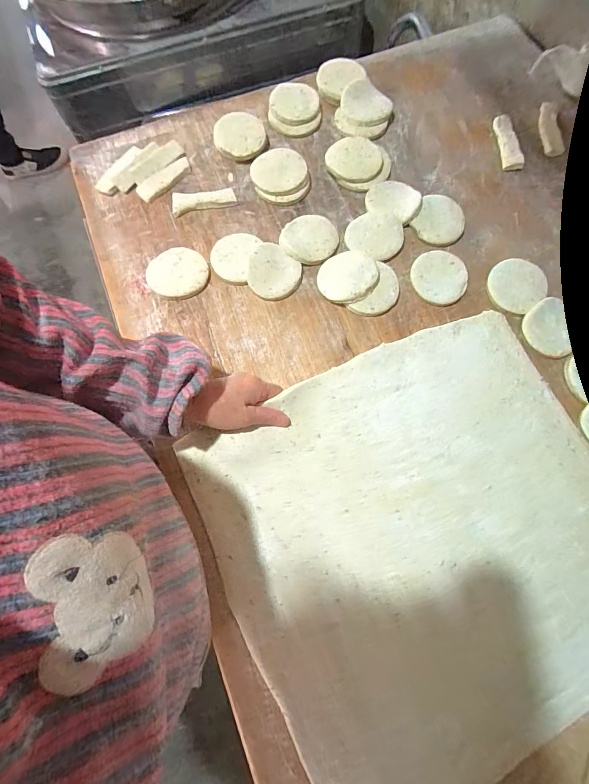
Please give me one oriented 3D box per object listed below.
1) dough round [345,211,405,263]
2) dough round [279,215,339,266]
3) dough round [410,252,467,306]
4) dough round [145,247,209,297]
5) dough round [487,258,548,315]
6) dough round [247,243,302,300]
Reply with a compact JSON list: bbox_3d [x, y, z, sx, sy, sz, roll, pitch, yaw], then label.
[{"bbox_3d":[0.110,-0.216,0.493,0.075,0.007,0.069,0,74,1],"label":"dough round"},{"bbox_3d":[0.022,-0.211,0.496,0.072,0.007,0.079,0,74,1],"label":"dough round"},{"bbox_3d":[0.193,-0.153,0.482,0.071,0.012,0.074,0,74,1],"label":"dough round"},{"bbox_3d":[-0.157,-0.161,0.487,0.075,0.013,0.070,0,74,1],"label":"dough round"},{"bbox_3d":[0.294,-0.143,0.474,0.080,0.006,0.069,-38,77,-9],"label":"dough round"},{"bbox_3d":[-0.026,-0.161,0.481,0.067,0.012,0.073,0,86,-4],"label":"dough round"}]

